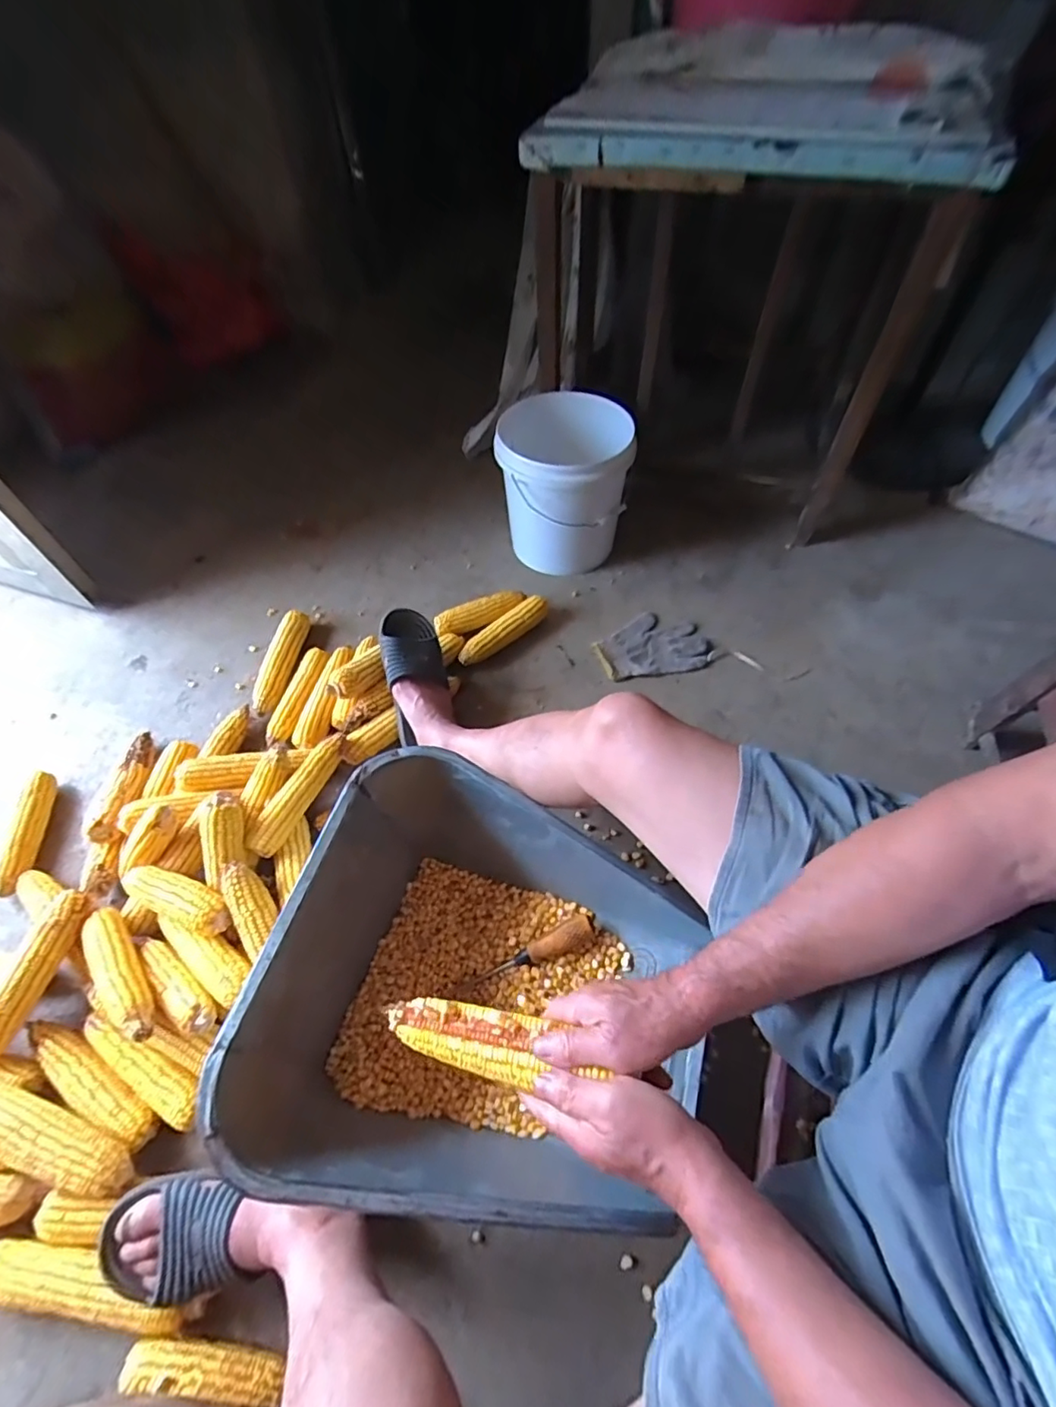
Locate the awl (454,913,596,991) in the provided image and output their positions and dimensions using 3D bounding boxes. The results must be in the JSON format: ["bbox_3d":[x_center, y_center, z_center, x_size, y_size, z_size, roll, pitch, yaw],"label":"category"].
[{"bbox_3d":[-0.002,0.326,0.725,0.188,0.031,0.033,-27,54,2],"label":"awl"}]

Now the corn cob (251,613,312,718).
[{"bbox_3d":[-0.477,-0.080,1.083,0.058,0.057,0.235,3,53,7],"label":"corn cob"}]

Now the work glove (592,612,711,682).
[{"bbox_3d":[0.242,-0.122,1.112,0.214,0.020,0.154,-8,55,-3],"label":"work glove"}]

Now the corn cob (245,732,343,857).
[{"bbox_3d":[-0.349,0.128,0.858,0.050,0.045,0.220,20,59,15],"label":"corn cob"}]

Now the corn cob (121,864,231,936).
[{"bbox_3d":[-0.477,0.261,0.757,0.170,0.043,0.053,18,58,15],"label":"corn cob"}]

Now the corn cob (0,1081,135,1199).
[{"bbox_3d":[-0.560,0.499,0.643,0.248,0.046,0.062,11,57,10],"label":"corn cob"}]

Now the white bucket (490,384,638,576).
[{"bbox_3d":[0.082,-0.458,1.211,0.268,0.285,0.277,2,56,5],"label":"white bucket"}]

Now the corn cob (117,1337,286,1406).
[{"bbox_3d":[-0.322,0.670,0.560,0.168,0.040,0.035,5,56,6],"label":"corn cob"}]

